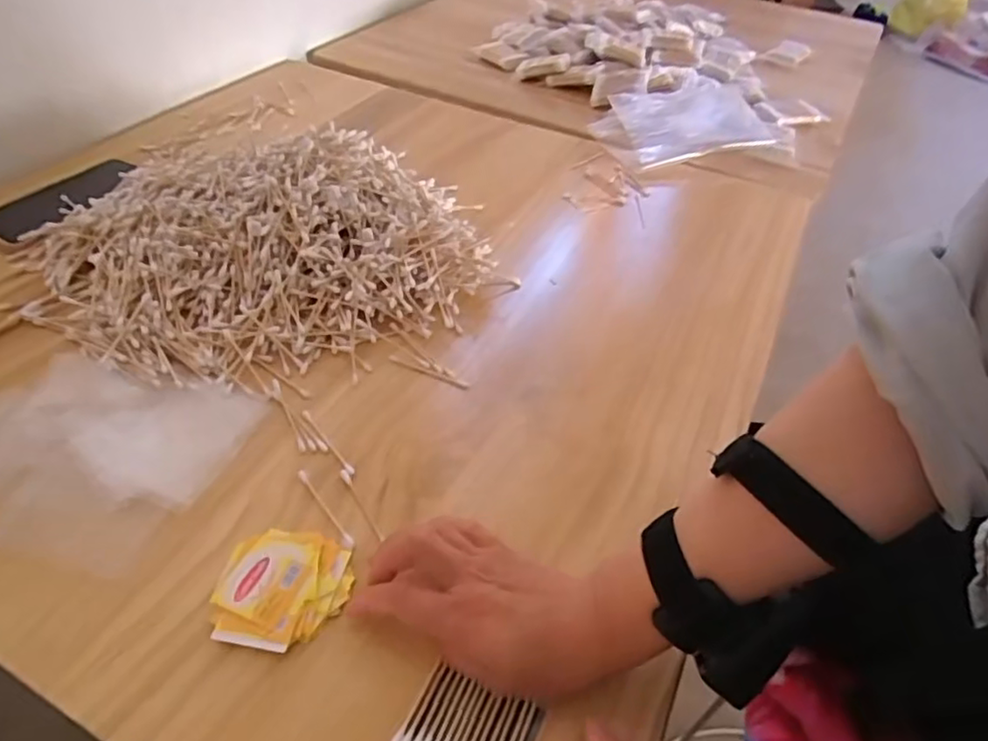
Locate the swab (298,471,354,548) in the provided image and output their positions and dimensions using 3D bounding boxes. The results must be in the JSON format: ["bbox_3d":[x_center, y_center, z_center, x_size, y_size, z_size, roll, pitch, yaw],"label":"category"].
[{"bbox_3d":[-0.111,0.090,0.407,0.006,0.005,0.071,-27,53,-29],"label":"swab"}]

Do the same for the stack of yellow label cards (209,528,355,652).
[{"bbox_3d":[-0.122,0.125,0.361,0.073,0.014,0.069,10,45,5],"label":"stack of yellow label cards"}]

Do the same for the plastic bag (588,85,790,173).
[{"bbox_3d":[0.265,-0.341,0.845,0.262,0.028,0.195,-8,53,-12],"label":"plastic bag"}]

